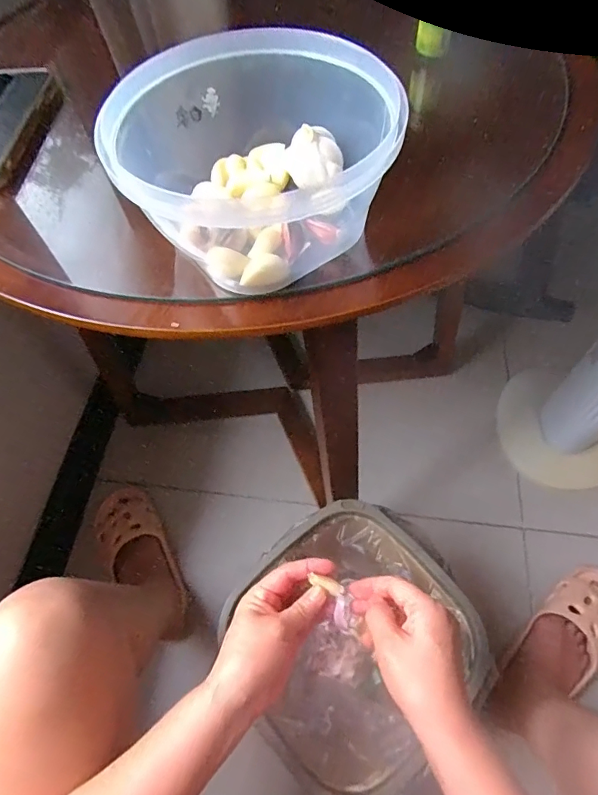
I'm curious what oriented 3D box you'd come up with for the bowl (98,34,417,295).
[{"bbox_3d":[-0.026,-0.146,0.274,0.142,0.077,0.151,-2,60,3],"label":"bowl"}]

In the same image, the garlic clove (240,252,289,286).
[{"bbox_3d":[-0.022,-0.074,0.266,0.028,0.012,0.017,-35,64,-15],"label":"garlic clove"}]

